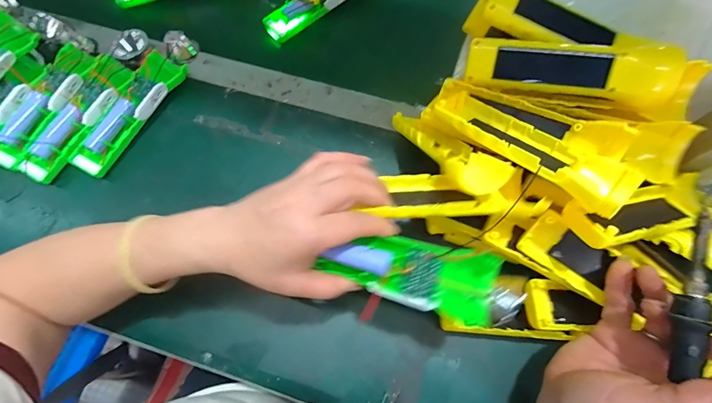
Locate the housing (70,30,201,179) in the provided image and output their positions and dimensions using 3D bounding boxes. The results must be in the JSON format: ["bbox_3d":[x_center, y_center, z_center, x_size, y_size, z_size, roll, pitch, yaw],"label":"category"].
[{"bbox_3d":[-0.253,-0.126,0.416,0.047,0.033,0.212,25,72,9],"label":"housing"}]

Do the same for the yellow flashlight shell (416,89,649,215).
[{"bbox_3d":[0.135,-0.049,0.293,0.055,0.028,0.175,-40,57,-17],"label":"yellow flashlight shell"}]

